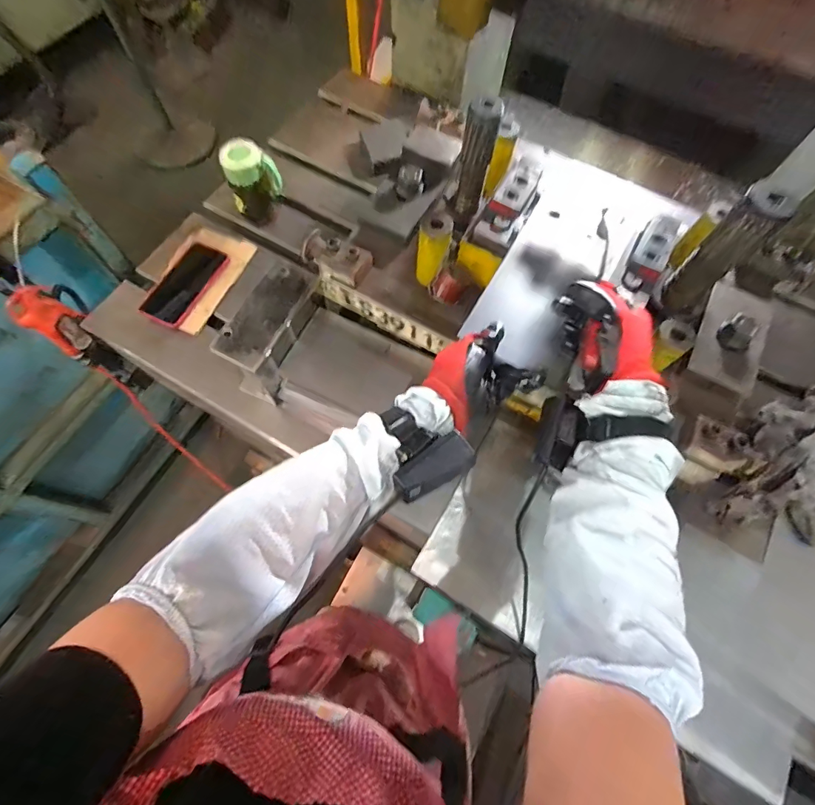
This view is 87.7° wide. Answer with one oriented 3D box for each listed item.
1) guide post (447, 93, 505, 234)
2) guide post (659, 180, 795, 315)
[{"bbox_3d":[0.082,-0.291,0.530,0.040,0.171,0.032,13,68,3],"label":"guide post"},{"bbox_3d":[0.336,-0.157,0.463,0.040,0.150,0.048,-39,74,-16],"label":"guide post"}]

